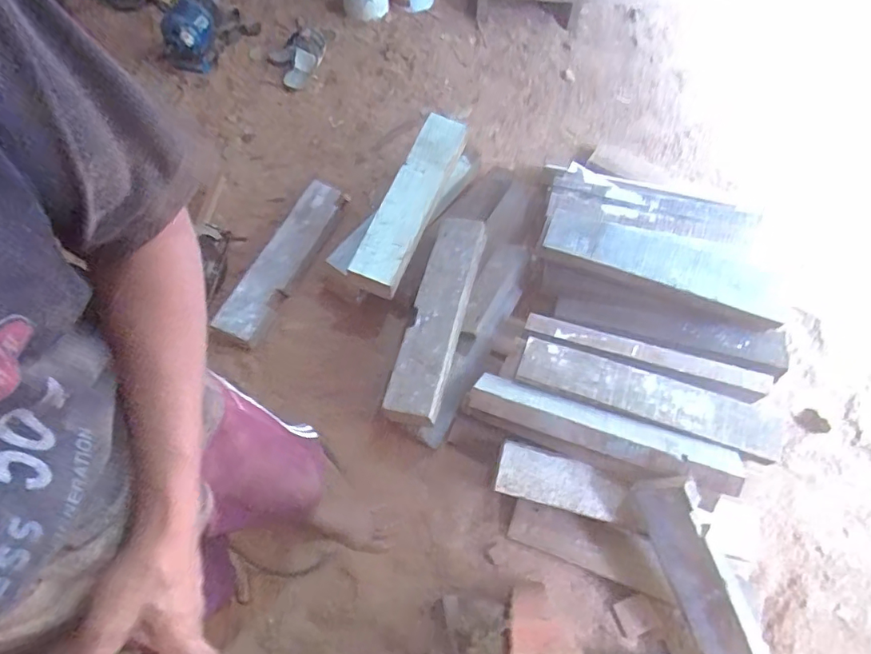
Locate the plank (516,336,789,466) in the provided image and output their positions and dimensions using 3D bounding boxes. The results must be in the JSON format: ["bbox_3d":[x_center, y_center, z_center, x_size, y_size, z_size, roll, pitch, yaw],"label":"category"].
[{"bbox_3d":[0.452,0.148,1.109,0.540,0.032,0.114,18,73,17],"label":"plank"}]

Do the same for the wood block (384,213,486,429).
[{"bbox_3d":[0.006,-0.033,1.237,0.128,0.079,0.541,9,64,18],"label":"wood block"}]

